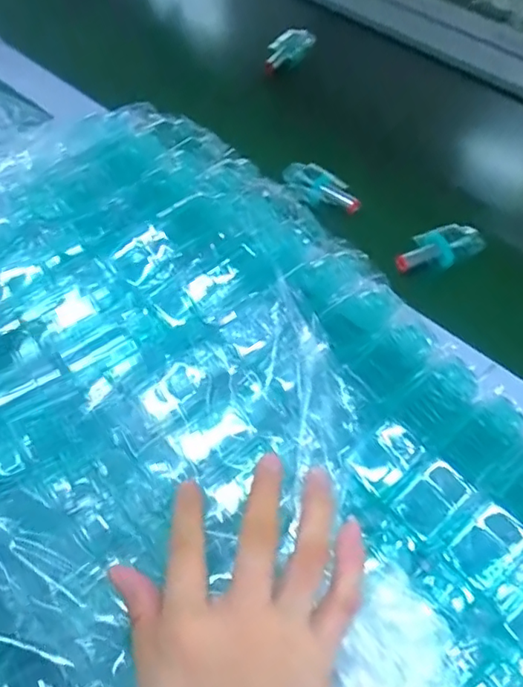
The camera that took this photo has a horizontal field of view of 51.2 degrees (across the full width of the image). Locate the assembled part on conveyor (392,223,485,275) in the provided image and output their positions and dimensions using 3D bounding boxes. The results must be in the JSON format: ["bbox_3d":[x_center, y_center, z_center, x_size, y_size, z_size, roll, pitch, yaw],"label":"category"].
[{"bbox_3d":[0.147,-0.080,0.459,0.079,0.018,0.034,-24,63,-12],"label":"assembled part on conveyor"}]

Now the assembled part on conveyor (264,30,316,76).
[{"bbox_3d":[0.030,-0.332,0.619,0.027,0.028,0.069,34,67,18],"label":"assembled part on conveyor"}]

